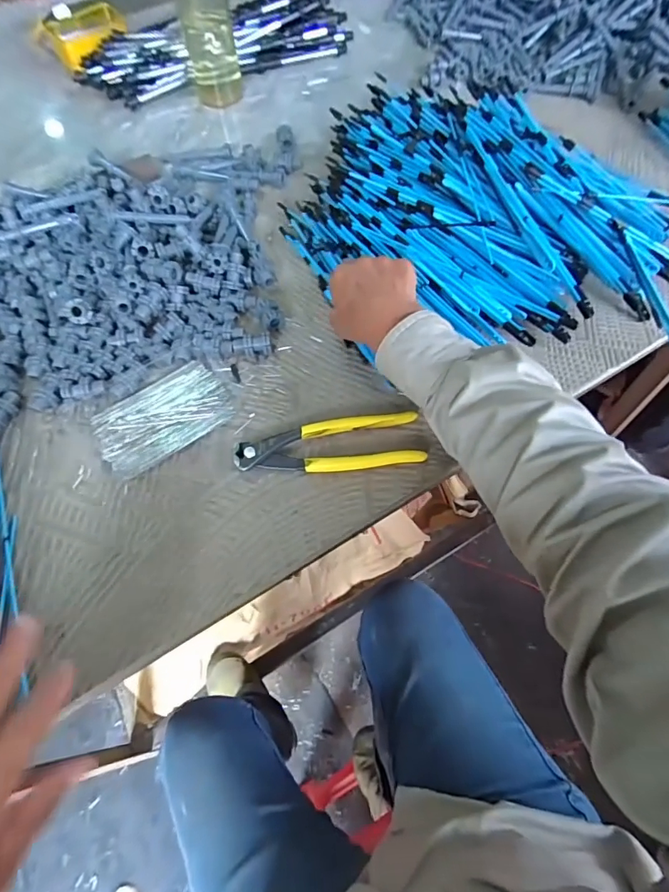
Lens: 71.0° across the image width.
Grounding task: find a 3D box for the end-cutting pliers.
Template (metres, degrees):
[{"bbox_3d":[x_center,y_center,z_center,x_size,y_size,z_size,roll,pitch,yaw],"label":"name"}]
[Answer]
[{"bbox_3d":[-0.005,0.001,0.423,0.163,0.016,0.053,-6,62,-1],"label":"end-cutting pliers"}]

